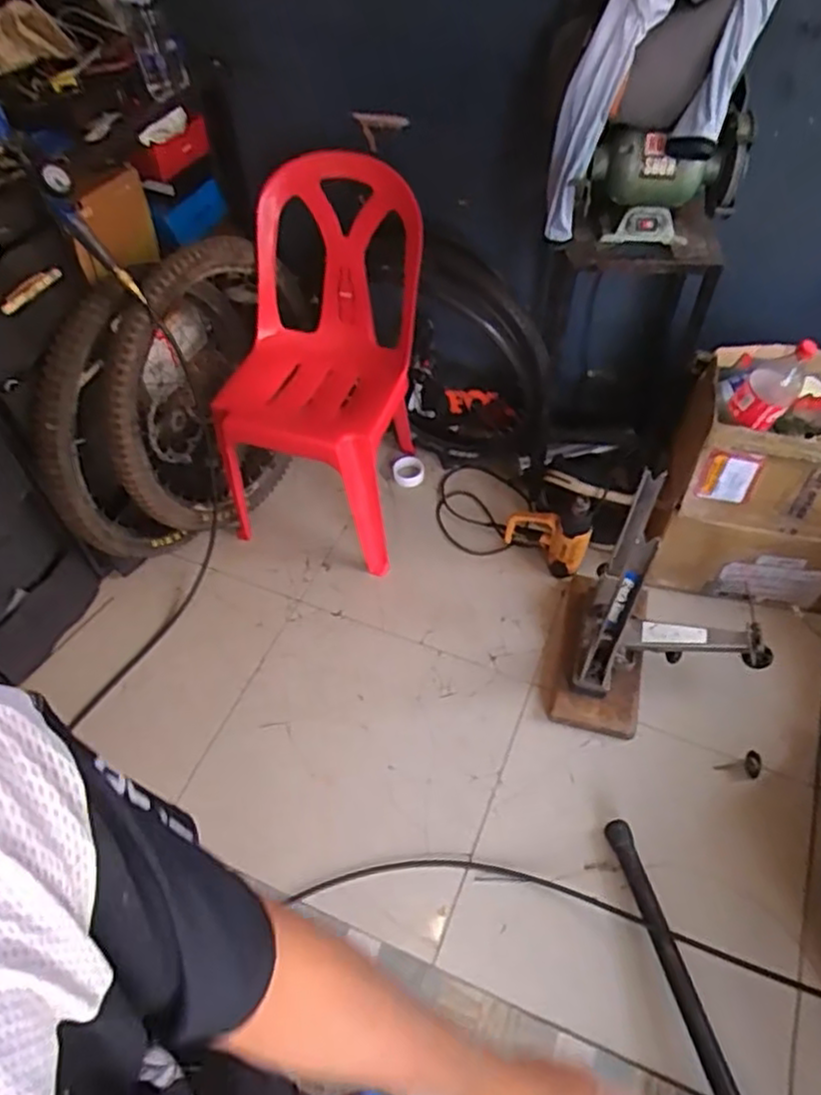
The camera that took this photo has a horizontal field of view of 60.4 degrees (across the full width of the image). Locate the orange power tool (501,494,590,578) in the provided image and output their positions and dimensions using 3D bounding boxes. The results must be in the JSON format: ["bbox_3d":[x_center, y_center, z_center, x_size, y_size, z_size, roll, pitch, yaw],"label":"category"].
[{"bbox_3d":[0.329,-0.055,1.684,0.079,0.242,0.217,-37,60,-22],"label":"orange power tool"}]

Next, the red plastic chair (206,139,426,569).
[{"bbox_3d":[-0.214,-0.400,1.616,0.422,0.724,0.467,11,55,11],"label":"red plastic chair"}]

